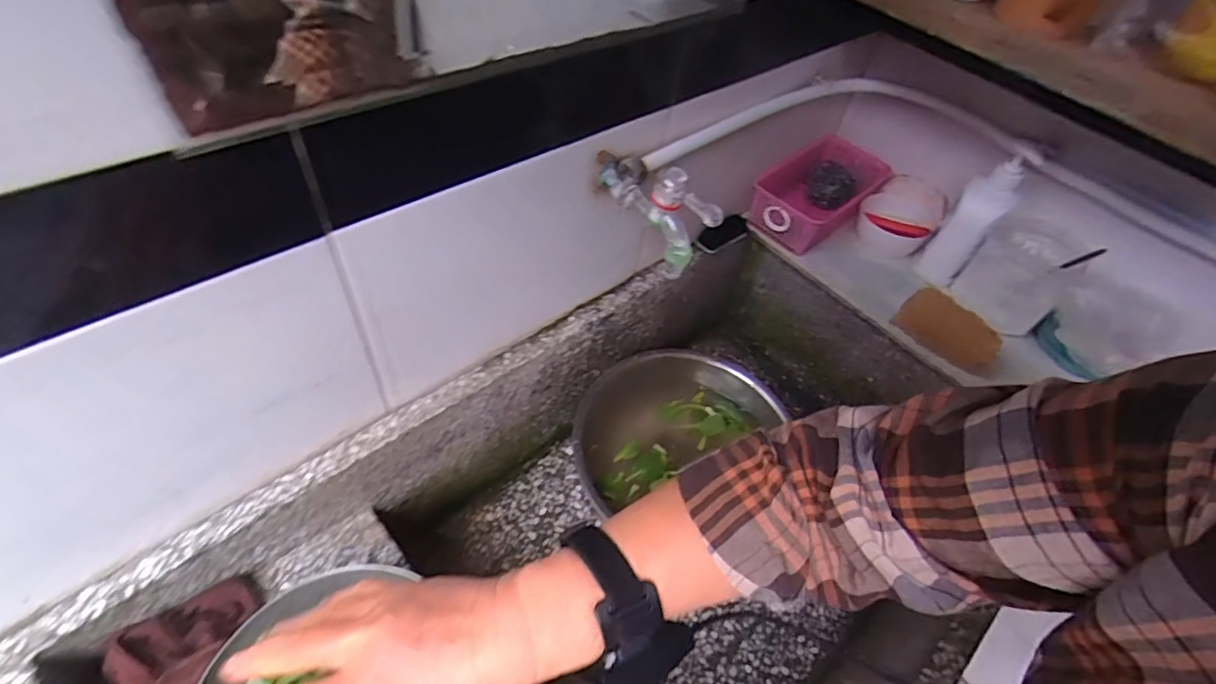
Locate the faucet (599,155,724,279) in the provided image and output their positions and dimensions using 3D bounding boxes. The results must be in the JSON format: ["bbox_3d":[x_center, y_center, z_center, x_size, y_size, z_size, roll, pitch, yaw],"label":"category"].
[{"bbox_3d":[0.038,-0.117,0.495,0.039,0.088,0.130,-22,58,-24],"label":"faucet"}]

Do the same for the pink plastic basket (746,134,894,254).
[{"bbox_3d":[0.278,-0.207,0.752,0.120,0.076,0.180,38,61,20],"label":"pink plastic basket"}]

